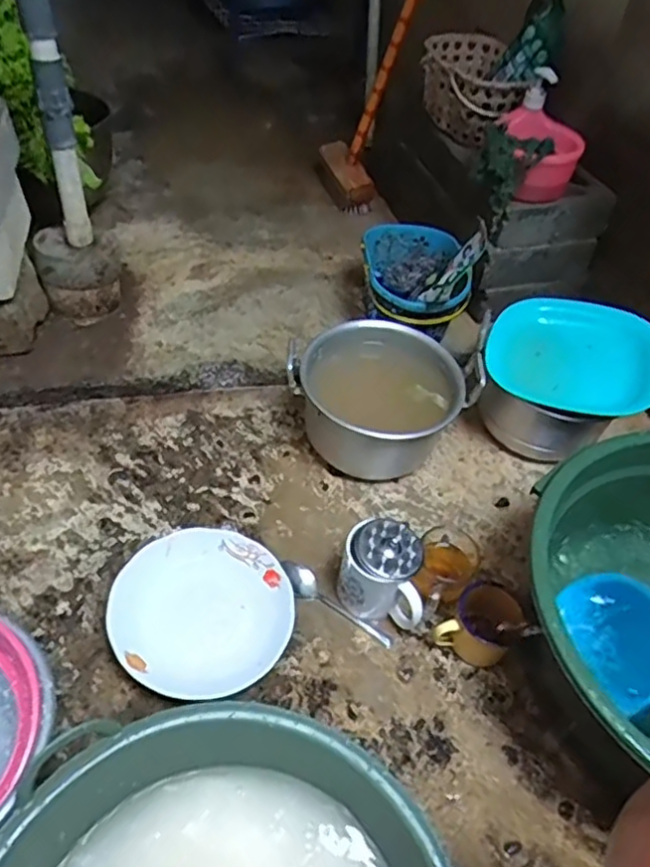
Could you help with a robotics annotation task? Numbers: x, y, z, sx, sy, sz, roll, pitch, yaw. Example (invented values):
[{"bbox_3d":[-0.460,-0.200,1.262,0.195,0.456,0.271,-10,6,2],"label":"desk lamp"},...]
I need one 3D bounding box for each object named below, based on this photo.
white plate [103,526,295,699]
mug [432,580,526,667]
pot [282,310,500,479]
[{"bbox_3d":[-0.135,0.198,0.727,0.191,0.037,0.188,3,48,-4],"label":"white plate"},{"bbox_3d":[0.173,0.212,0.728,0.071,0.071,0.071,3,48,-4],"label":"mug"},{"bbox_3d":[0.074,-0.039,0.903,0.219,0.144,0.206,3,48,-4],"label":"pot"}]

